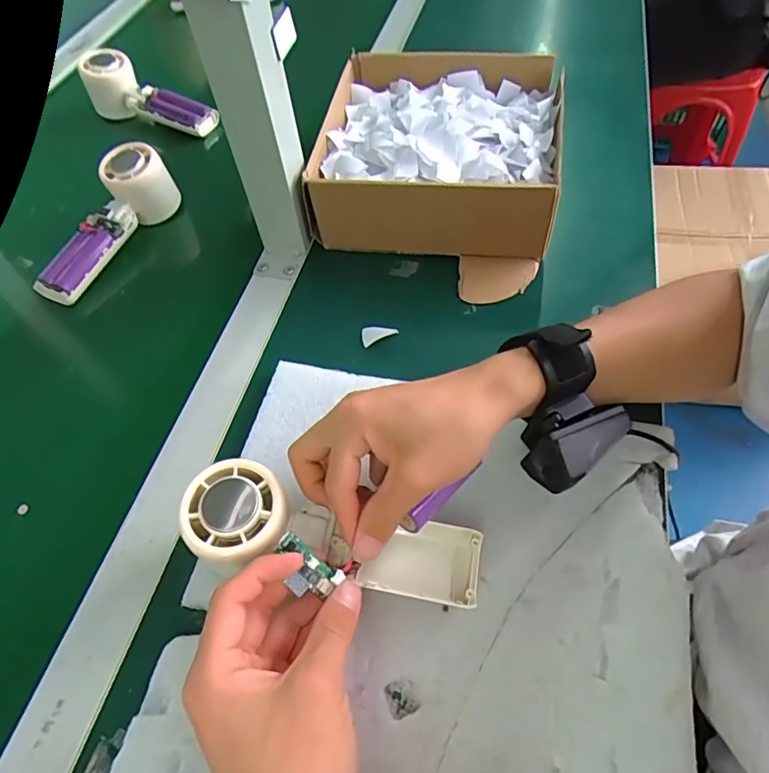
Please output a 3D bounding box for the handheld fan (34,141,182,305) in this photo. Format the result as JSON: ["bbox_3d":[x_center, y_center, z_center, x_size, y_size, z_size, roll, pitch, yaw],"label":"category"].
[{"bbox_3d":[-0.260,-0.153,0.482,0.042,0.058,0.157,19,59,17],"label":"handheld fan"}]

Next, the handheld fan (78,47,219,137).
[{"bbox_3d":[-0.269,-0.327,0.599,0.171,0.058,0.053,29,63,22],"label":"handheld fan"}]

